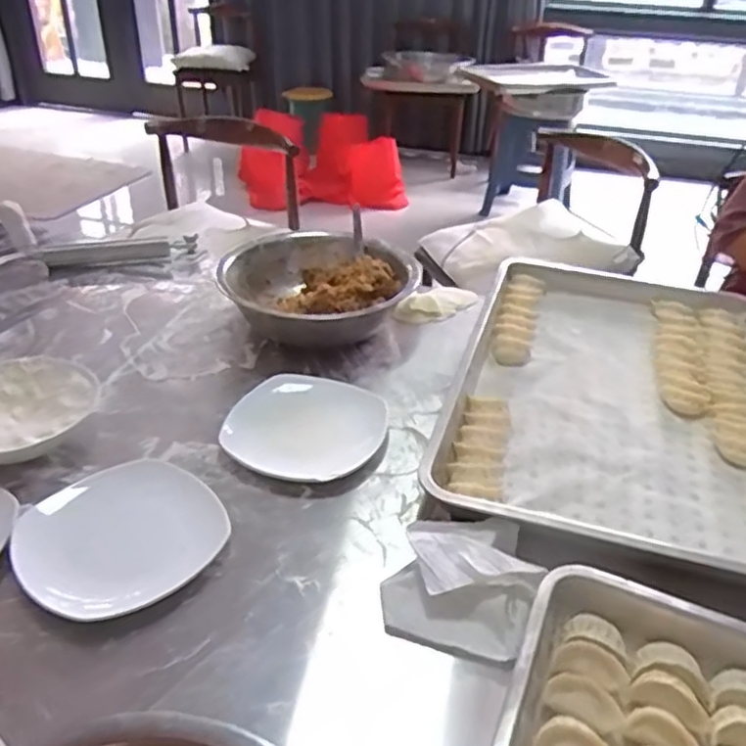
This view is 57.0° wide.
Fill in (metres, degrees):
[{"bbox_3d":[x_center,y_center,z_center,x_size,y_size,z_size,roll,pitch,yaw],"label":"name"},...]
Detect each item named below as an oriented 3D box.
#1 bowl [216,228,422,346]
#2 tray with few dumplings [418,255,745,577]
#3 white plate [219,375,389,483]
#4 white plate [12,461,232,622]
[{"bbox_3d":[-0.076,-0.118,1.025,0.286,0.097,0.249,19,37,23],"label":"bowl"},{"bbox_3d":[0.317,0.011,0.862,0.388,0.042,0.586,12,35,14],"label":"tray with few dumplings"},{"bbox_3d":[-0.077,0.061,0.798,0.178,0.033,0.178,18,37,22],"label":"white plate"},{"bbox_3d":[-0.238,0.153,0.655,0.177,0.024,0.177,-25,42,-34],"label":"white plate"}]

